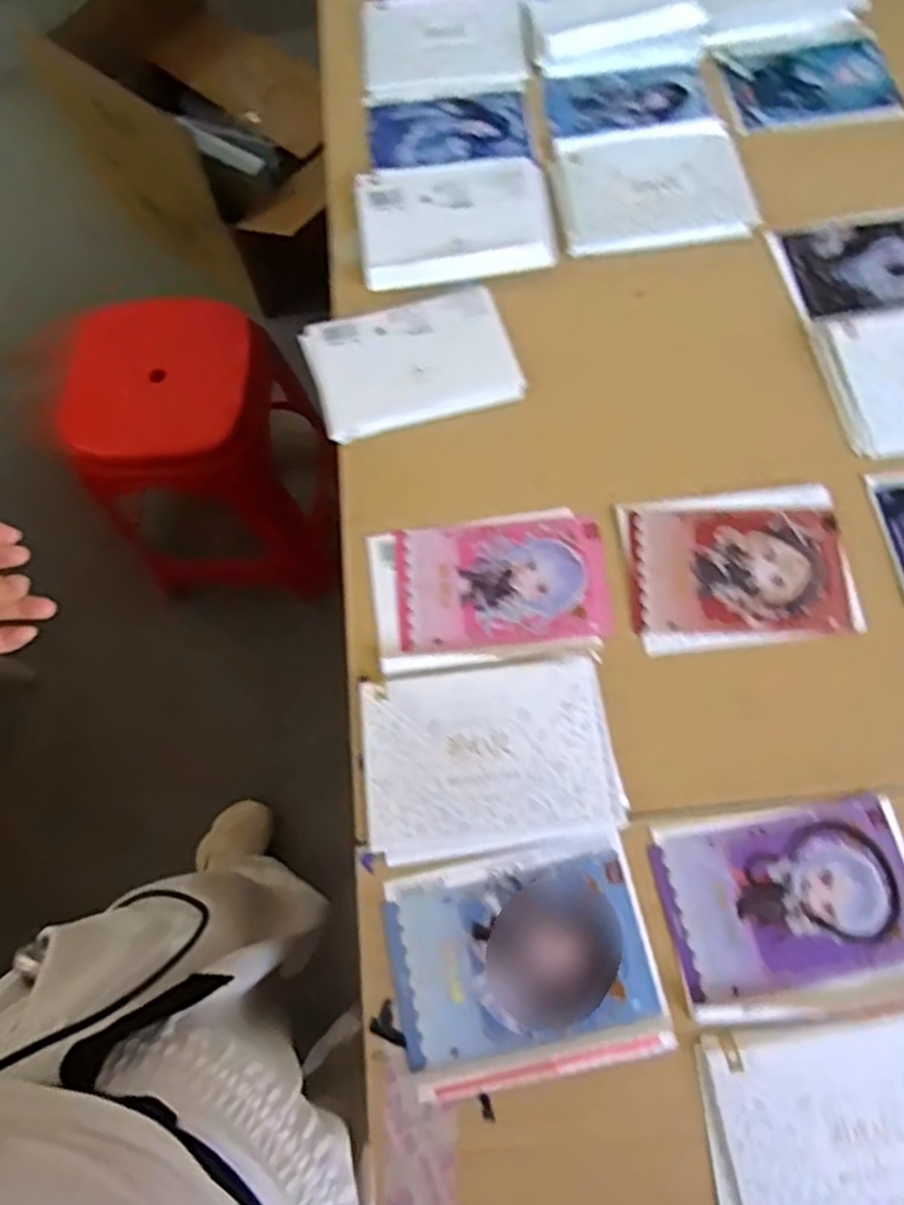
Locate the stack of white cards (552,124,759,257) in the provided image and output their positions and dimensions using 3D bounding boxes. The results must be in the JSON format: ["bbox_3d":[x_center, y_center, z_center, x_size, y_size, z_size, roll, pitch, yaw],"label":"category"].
[{"bbox_3d":[0.200,-0.421,0.770,0.185,0.012,0.156,-8,69,-1],"label":"stack of white cards"}]

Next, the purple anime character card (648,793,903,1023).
[{"bbox_3d":[0.237,0.210,0.529,0.173,0.012,0.128,-8,69,-1],"label":"purple anime character card"}]

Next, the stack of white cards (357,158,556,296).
[{"bbox_3d":[0.003,-0.381,0.755,0.185,0.020,0.147,-7,69,-1],"label":"stack of white cards"}]

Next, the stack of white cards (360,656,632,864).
[{"bbox_3d":[0.025,0.113,0.570,0.185,0.023,0.131,-8,69,-1],"label":"stack of white cards"}]

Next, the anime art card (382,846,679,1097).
[{"bbox_3d":[0.050,0.250,0.529,0.178,0.012,0.133,-10,69,-2],"label":"anime art card"}]

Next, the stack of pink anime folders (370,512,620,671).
[{"bbox_3d":[0.031,-0.012,0.621,0.188,0.013,0.125,-8,69,-1],"label":"stack of pink anime folders"}]

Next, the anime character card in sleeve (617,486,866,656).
[{"bbox_3d":[0.234,-0.032,0.623,0.177,0.011,0.130,-7,69,0],"label":"anime character card in sleeve"}]

